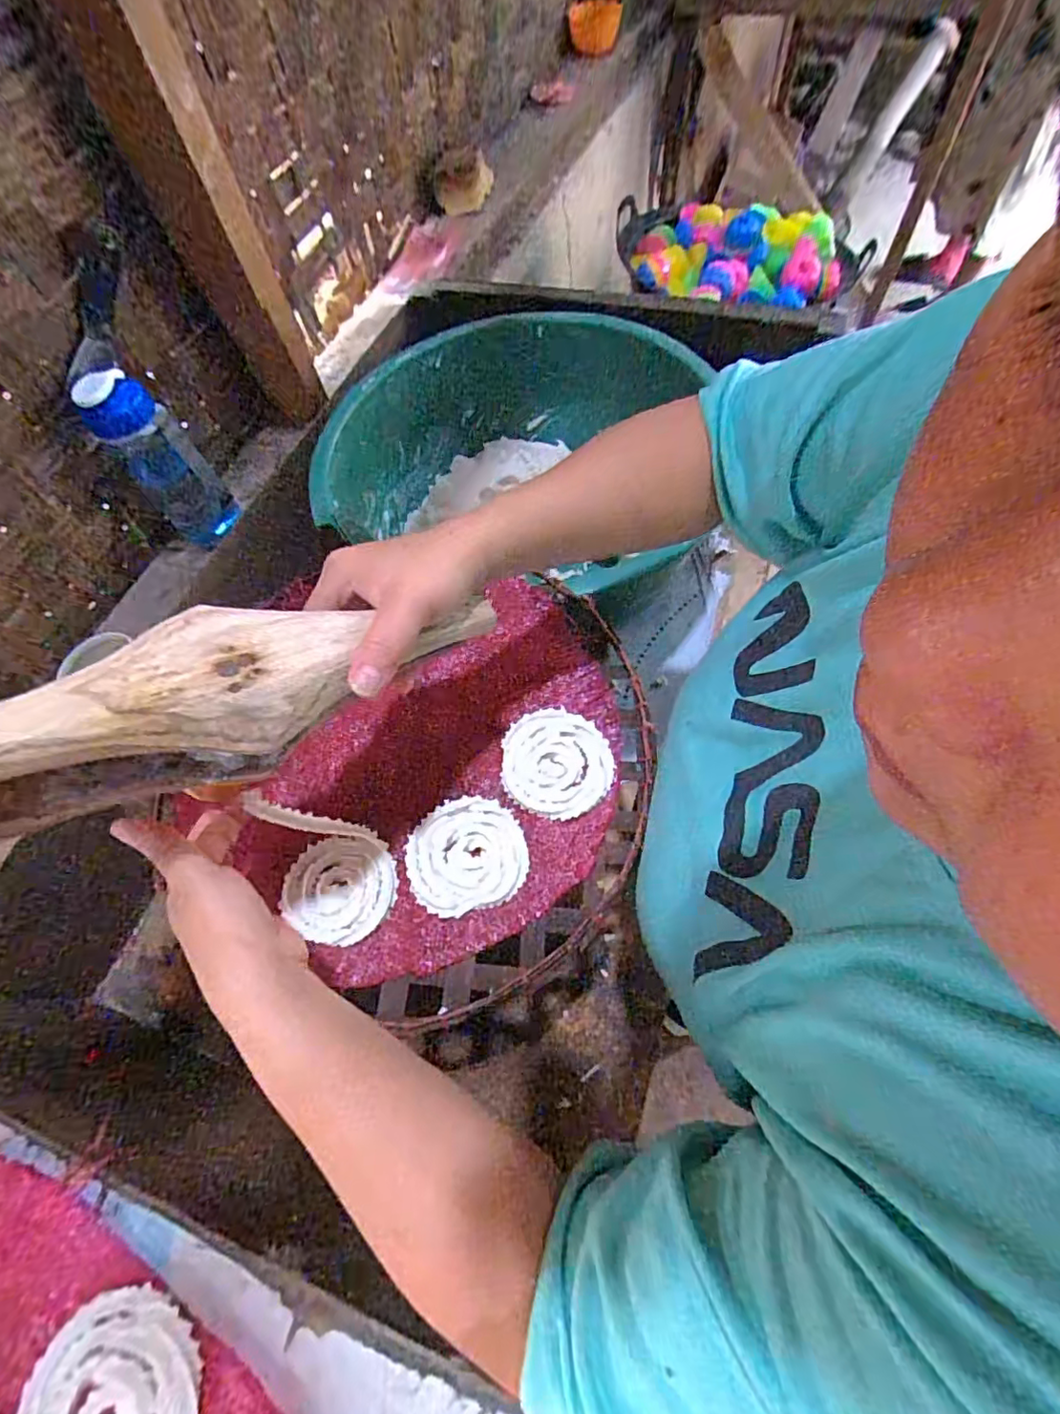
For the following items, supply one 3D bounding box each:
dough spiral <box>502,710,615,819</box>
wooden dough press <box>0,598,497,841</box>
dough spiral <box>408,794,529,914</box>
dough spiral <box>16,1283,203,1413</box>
[{"bbox_3d":[0.020,0.040,0.429,0.081,0.010,0.082,-2,64,4],"label":"dough spiral"},{"bbox_3d":[-0.133,-0.003,0.261,0.277,0.062,0.057,-26,61,-33],"label":"wooden dough press"},{"bbox_3d":[-0.046,0.102,0.405,0.082,0.008,0.076,-2,64,4],"label":"dough spiral"},{"bbox_3d":[-0.195,0.325,0.266,0.078,0.007,0.078,-2,64,4],"label":"dough spiral"}]

